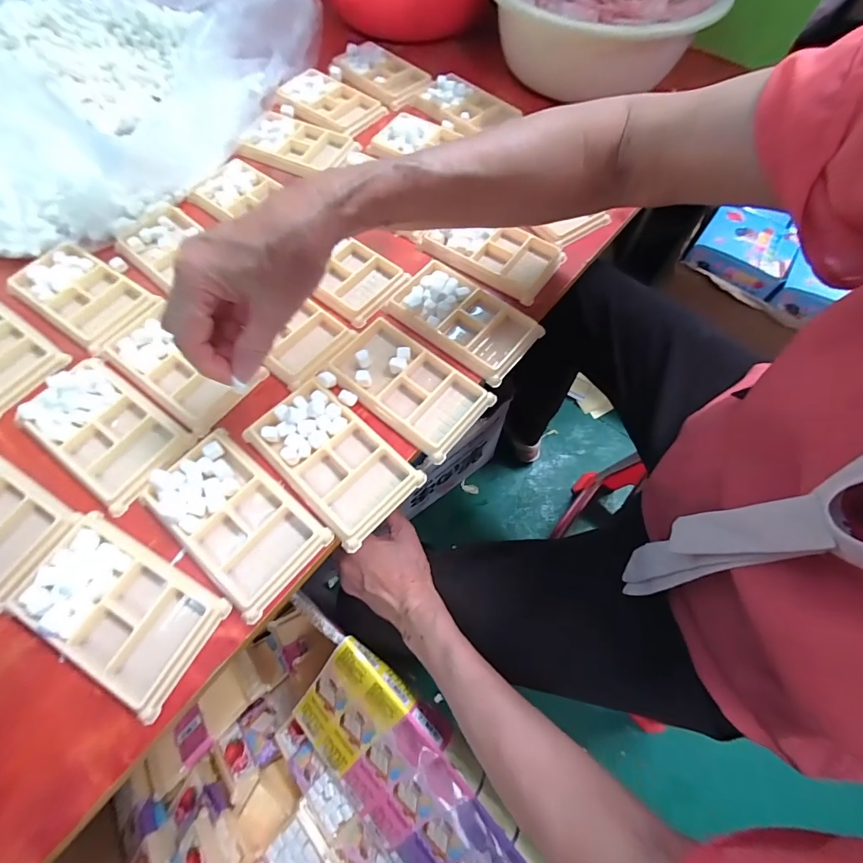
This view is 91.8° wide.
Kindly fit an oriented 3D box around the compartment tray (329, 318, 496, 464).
[{"bbox_3d":[-0.019,-0.042,0.365,0.134,0.016,0.082,39,72,15],"label":"compartment tray"}]

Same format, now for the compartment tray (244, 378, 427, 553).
[{"bbox_3d":[-0.078,0.018,0.334,0.132,0.011,0.079,42,73,16],"label":"compartment tray"}]

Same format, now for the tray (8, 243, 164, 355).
[{"bbox_3d":[-0.332,-0.130,0.401,0.139,0.015,0.072,34,70,13],"label":"tray"}]

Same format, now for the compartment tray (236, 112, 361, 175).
[{"bbox_3d":[-0.160,-0.342,0.498,0.123,0.020,0.075,22,68,9],"label":"compartment tray"}]

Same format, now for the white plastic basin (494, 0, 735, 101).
[{"bbox_3d":[0.200,-0.515,0.515,0.268,0.077,0.268,0,67,0],"label":"white plastic basin"}]

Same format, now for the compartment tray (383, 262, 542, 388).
[{"bbox_3d":[0.029,-0.108,0.391,0.134,0.012,0.077,37,71,14],"label":"compartment tray"}]

